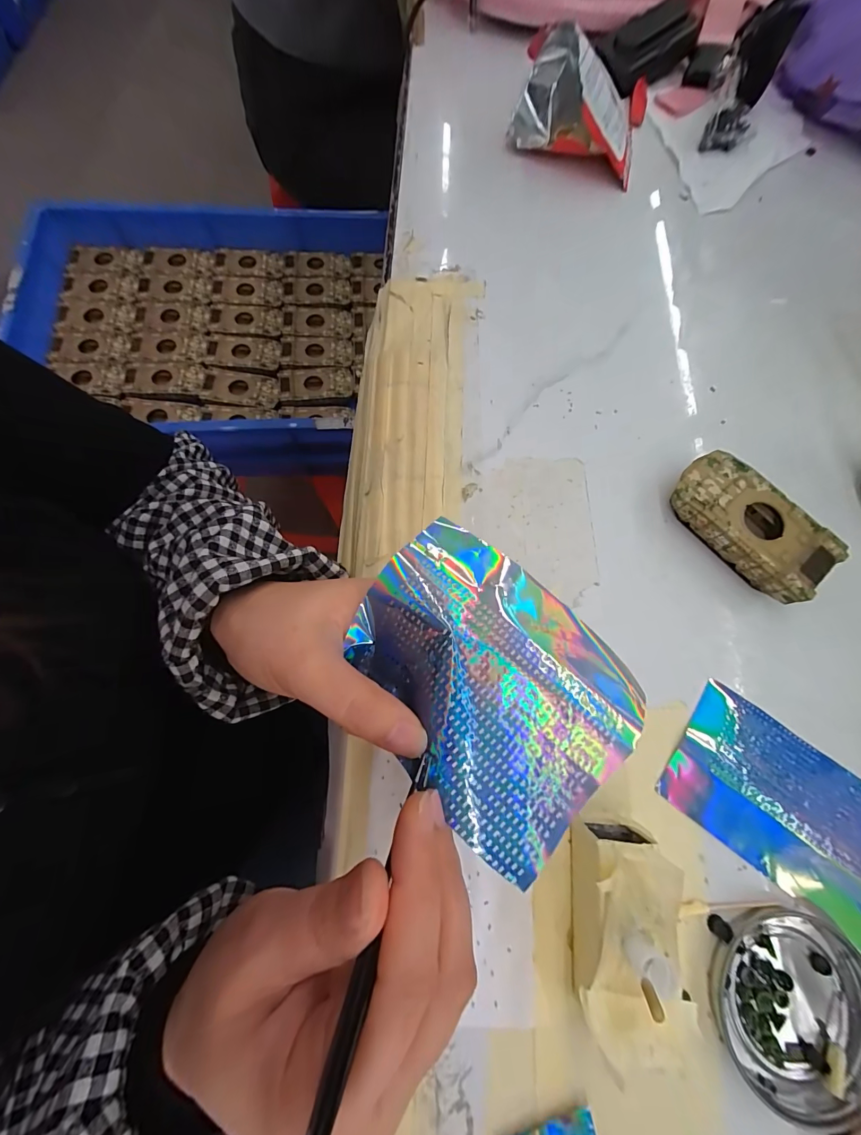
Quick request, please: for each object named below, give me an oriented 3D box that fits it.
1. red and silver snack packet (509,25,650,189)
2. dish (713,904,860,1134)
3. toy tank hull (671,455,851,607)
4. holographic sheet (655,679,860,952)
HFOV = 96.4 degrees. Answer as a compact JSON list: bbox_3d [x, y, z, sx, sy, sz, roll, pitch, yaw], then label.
[{"bbox_3d":[0.126,-0.387,0.325,0.110,0.068,0.069,8,74,1],"label":"red and silver snack packet"},{"bbox_3d":[0.177,0.211,0.185,0.073,0.008,0.079,1,74,-2],"label":"dish"},{"bbox_3d":[0.199,-0.027,0.245,0.050,0.026,0.095,-39,79,-11],"label":"toy tank hull"},{"bbox_3d":[0.196,0.131,0.212,0.123,0.004,0.077,37,77,8],"label":"holographic sheet"}]

